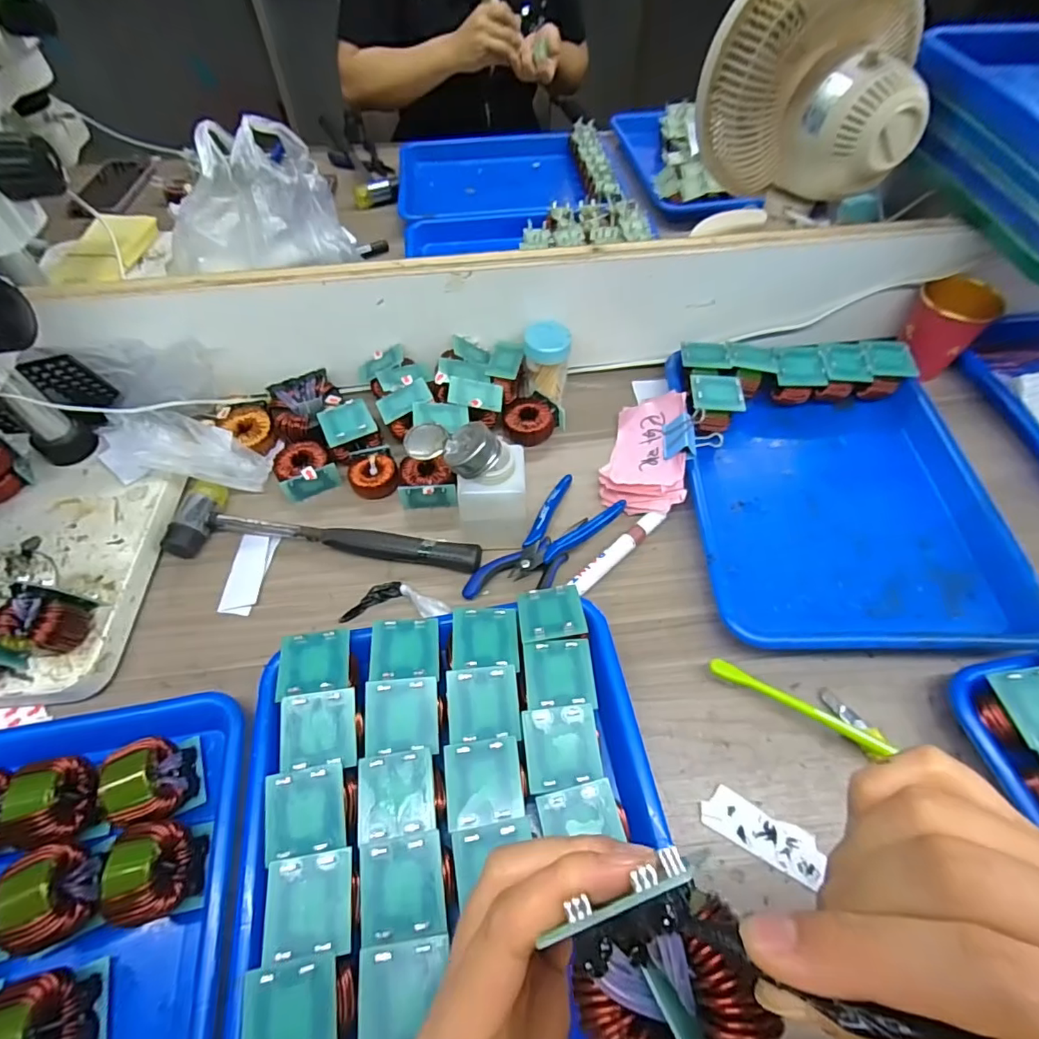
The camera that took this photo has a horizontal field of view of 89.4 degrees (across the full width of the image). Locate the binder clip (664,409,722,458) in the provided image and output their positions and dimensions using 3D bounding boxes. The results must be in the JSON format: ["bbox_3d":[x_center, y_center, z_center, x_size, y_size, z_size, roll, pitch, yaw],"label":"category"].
[{"bbox_3d":[0.156,-0.077,0.476,0.052,0.029,0.045,-5,56,-1],"label":"binder clip"}]

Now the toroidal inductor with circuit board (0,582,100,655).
[{"bbox_3d":[-0.334,0.069,0.366,0.040,0.042,0.048,15,58,12],"label":"toroidal inductor with circuit board"}]

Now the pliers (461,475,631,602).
[{"bbox_3d":[0.022,0.020,0.438,0.060,0.015,0.145,34,64,22],"label":"pliers"}]

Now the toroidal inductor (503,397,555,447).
[{"bbox_3d":[0.010,-0.097,0.517,0.048,0.018,0.049,-1,56,2],"label":"toroidal inductor"}]

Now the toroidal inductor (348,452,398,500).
[{"bbox_3d":[-0.134,-0.041,0.486,0.043,0.017,0.042,-1,56,2],"label":"toroidal inductor"}]

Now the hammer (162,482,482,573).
[{"bbox_3d":[-0.164,0.005,0.446,0.263,0.025,0.064,3,56,4],"label":"hammer"}]

